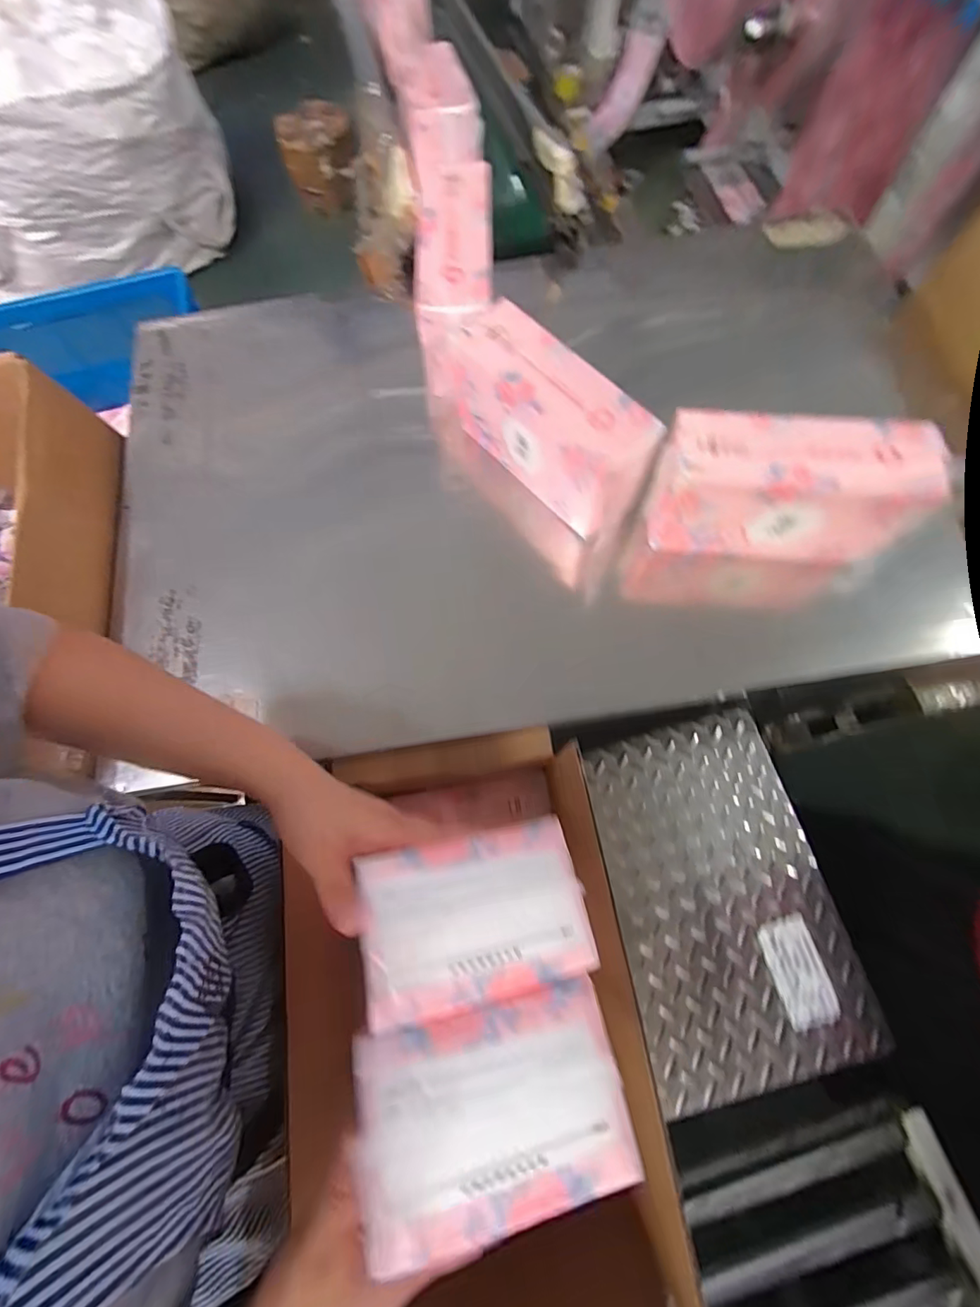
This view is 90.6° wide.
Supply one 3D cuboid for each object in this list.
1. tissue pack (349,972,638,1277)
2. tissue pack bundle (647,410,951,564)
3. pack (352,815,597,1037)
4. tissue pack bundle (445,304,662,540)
[{"bbox_3d":[0.002,0.225,0.239,0.125,0.040,0.081,-10,72,-1],"label":"tissue pack"},{"bbox_3d":[0.311,-0.177,0.531,0.247,0.137,0.086,7,73,5],"label":"tissue pack bundle"},{"bbox_3d":[-0.007,0.152,0.282,0.122,0.044,0.084,-12,72,-1],"label":"pack"},{"bbox_3d":[0.067,-0.270,0.577,0.091,0.123,0.261,-40,75,-10],"label":"tissue pack bundle"}]

